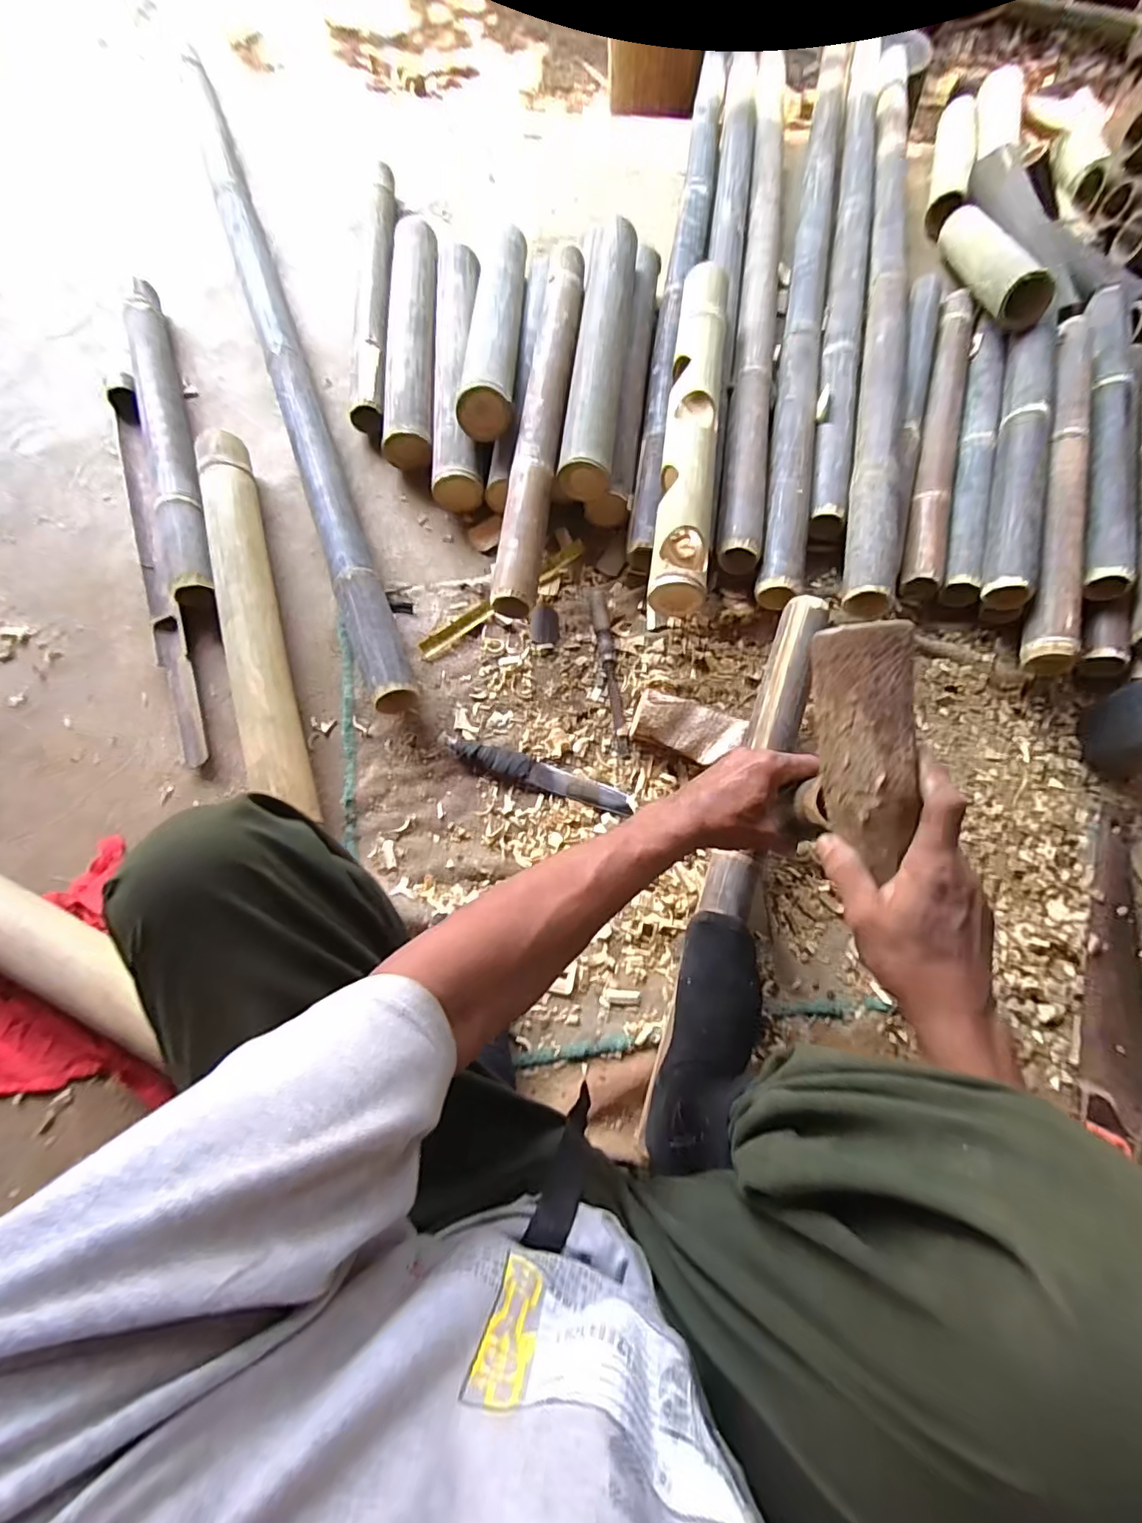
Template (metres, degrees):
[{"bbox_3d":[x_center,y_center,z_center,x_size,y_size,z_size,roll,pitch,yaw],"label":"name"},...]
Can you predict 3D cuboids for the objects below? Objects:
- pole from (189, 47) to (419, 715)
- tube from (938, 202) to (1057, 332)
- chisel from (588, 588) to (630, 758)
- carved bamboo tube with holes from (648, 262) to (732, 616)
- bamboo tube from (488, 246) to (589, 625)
[{"bbox_3d":[-0.479,-0.684,0.912,0.063,0.076,1.383,-20,75,-8],"label":"pole"},{"bbox_3d":[0.732,-0.894,0.970,0.075,0.080,0.399,3,59,-2],"label":"tube"},{"bbox_3d":[0.056,-0.134,0.764,0.023,0.022,0.251,-9,73,-4],"label":"chisel"},{"bbox_3d":[0.174,-0.483,0.791,0.071,0.068,0.604,8,73,1],"label":"carved bamboo tube with holes"},{"bbox_3d":[-0.040,-0.508,0.797,0.063,0.051,0.651,7,73,0],"label":"bamboo tube"}]

